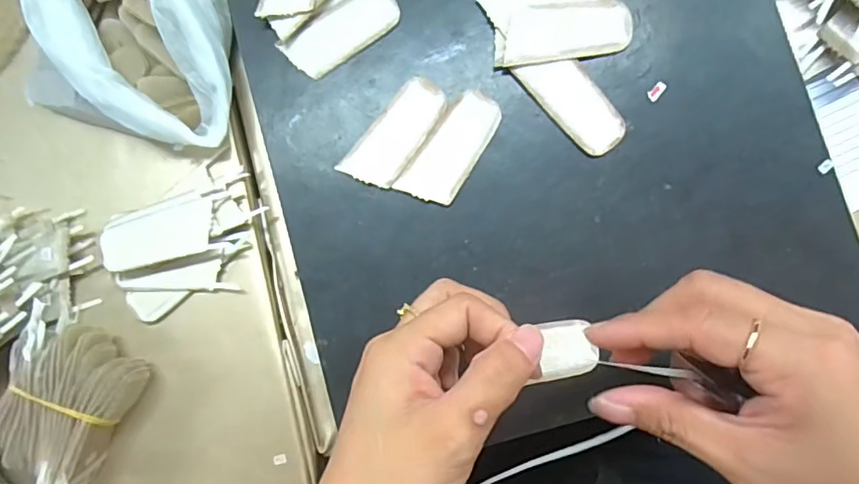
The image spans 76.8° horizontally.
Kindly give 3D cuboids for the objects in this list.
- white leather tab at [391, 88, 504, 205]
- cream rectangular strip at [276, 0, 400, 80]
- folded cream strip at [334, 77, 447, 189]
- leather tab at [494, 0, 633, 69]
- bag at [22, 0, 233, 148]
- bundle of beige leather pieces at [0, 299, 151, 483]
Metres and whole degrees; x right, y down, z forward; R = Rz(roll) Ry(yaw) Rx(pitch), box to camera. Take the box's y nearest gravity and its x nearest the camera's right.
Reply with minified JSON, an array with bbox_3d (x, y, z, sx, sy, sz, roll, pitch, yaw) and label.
[{"bbox_3d":[0.013,-0.053,0.311,0.032,0.004,0.070,35,90,5],"label":"white leather tab"},{"bbox_3d":[-0.051,-0.125,0.321,0.070,0.004,0.031,-34,85,2],"label":"cream rectangular strip"},{"bbox_3d":[-0.019,-0.062,0.315,0.032,0.004,0.070,39,90,5],"label":"folded cream strip"},{"bbox_3d":[0.075,-0.118,0.307,0.076,0.006,0.031,-7,86,4],"label":"leather tab"},{"bbox_3d":[-0.178,-0.128,0.323,0.132,0.059,0.119,14,88,5],"label":"bag"},{"bbox_3d":[-0.214,0.098,0.318,0.064,0.034,0.096,26,89,5],"label":"bundle of beige leather pieces"}]

